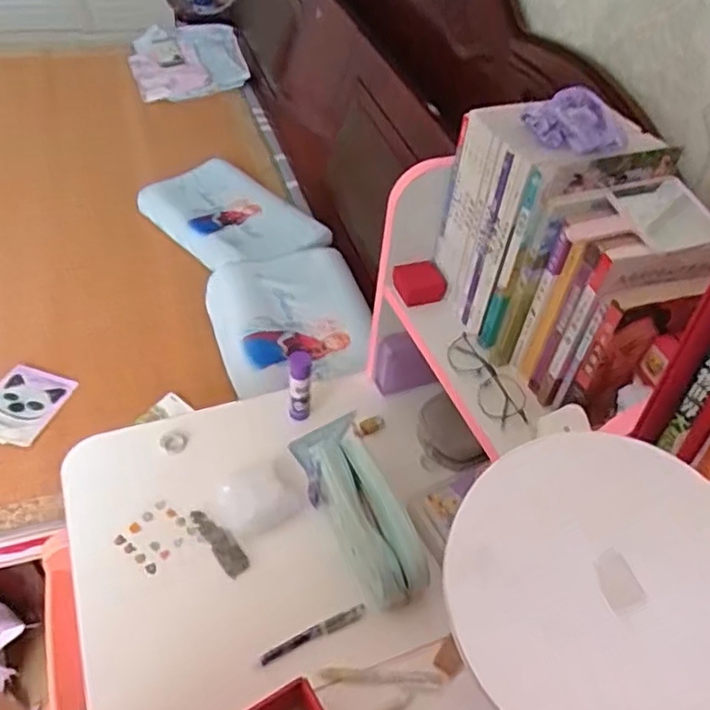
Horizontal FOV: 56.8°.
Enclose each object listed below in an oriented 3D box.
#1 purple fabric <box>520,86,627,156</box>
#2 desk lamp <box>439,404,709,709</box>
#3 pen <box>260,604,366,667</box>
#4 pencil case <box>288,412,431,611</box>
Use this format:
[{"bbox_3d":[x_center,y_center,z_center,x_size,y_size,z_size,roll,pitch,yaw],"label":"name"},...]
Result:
[{"bbox_3d":[0.219,-0.230,0.648,0.092,0.049,0.048,10,45,3],"label":"purple fabric"},{"bbox_3d":[0.135,0.244,0.465,0.192,0.439,0.147,-8,47,-14],"label":"desk lamp"},{"bbox_3d":[-0.044,0.303,0.713,0.124,0.007,0.014,-18,50,-22],"label":"pen"},{"bbox_3d":[-0.002,0.173,0.813,0.093,0.085,0.283,-12,48,-17],"label":"pencil case"}]

